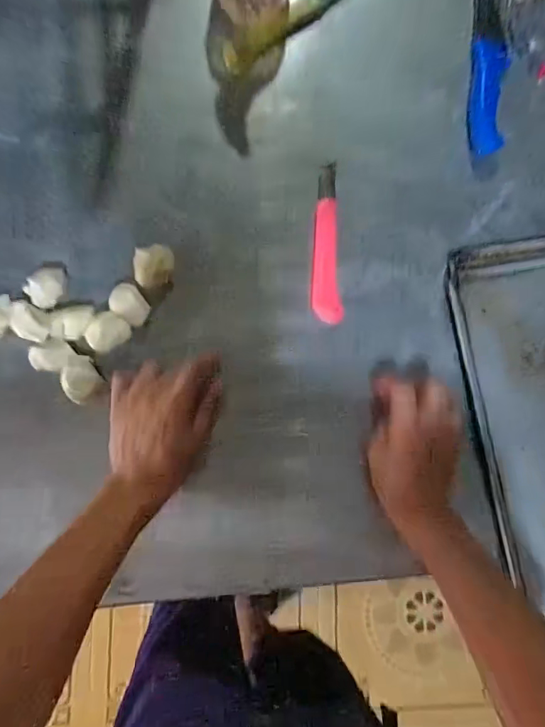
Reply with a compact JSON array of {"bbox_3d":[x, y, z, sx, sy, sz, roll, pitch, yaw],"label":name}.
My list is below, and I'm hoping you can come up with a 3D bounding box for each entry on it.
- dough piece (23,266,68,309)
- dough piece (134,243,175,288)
[{"bbox_3d":[-0.229,-0.078,0.472,0.033,0.032,0.042,25,83,-1],"label":"dough piece"},{"bbox_3d":[-0.122,-0.099,0.481,0.040,0.025,0.041,0,84,-4],"label":"dough piece"}]

